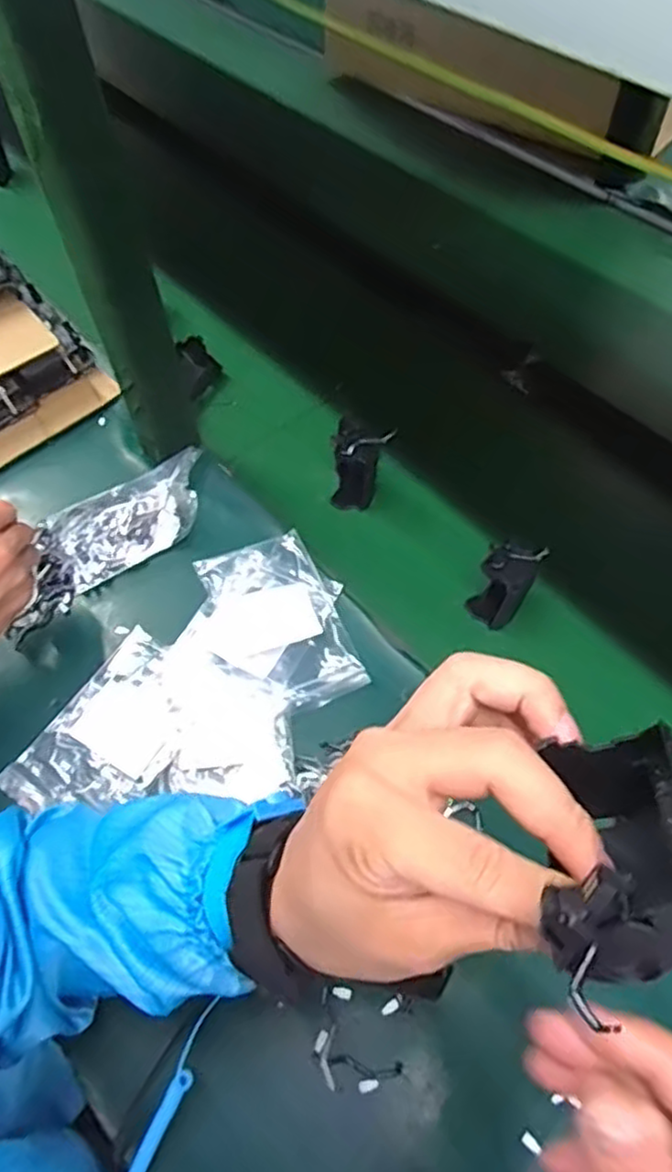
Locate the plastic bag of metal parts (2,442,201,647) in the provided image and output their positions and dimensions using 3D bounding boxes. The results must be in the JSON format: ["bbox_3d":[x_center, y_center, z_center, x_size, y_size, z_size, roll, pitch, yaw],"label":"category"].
[{"bbox_3d":[-0.208,-0.042,0.623,0.216,0.032,0.091,-44,65,-14],"label":"plastic bag of metal parts"}]

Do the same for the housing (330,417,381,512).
[{"bbox_3d":[0.017,-0.106,0.633,0.042,0.078,0.038,7,57,8],"label":"housing"}]

